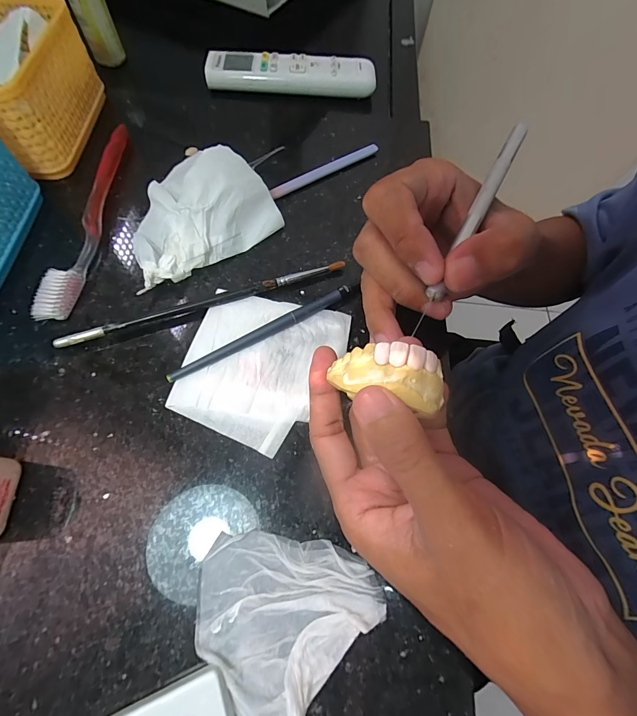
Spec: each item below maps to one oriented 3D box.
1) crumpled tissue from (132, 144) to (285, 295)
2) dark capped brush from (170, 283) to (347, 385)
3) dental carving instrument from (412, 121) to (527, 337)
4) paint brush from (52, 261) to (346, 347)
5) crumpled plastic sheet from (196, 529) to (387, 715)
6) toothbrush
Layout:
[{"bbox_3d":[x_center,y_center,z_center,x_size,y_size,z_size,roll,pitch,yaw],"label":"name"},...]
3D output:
[{"bbox_3d":[-0.092,-0.105,0.238,0.108,0.036,0.080,-37,72,-19],"label":"crumpled tissue"},{"bbox_3d":[-0.034,-0.017,0.216,0.126,0.007,0.007,-28,69,-16],"label":"dark capped brush"},{"bbox_3d":[0.075,-0.068,0.160,0.007,0.005,0.135,28,74,10],"label":"dental carving instrument"},{"bbox_3d":[-0.070,-0.037,0.224,0.187,0.009,0.007,-19,67,-12],"label":"paint brush"},{"bbox_3d":[-0.022,0.122,0.154,0.083,0.009,0.086,32,67,11],"label":"crumpled plastic sheet"},{"bbox_3d":[-0.165,-0.107,0.247,0.017,0.019,0.180,4,64,-2],"label":"toothbrush"}]

